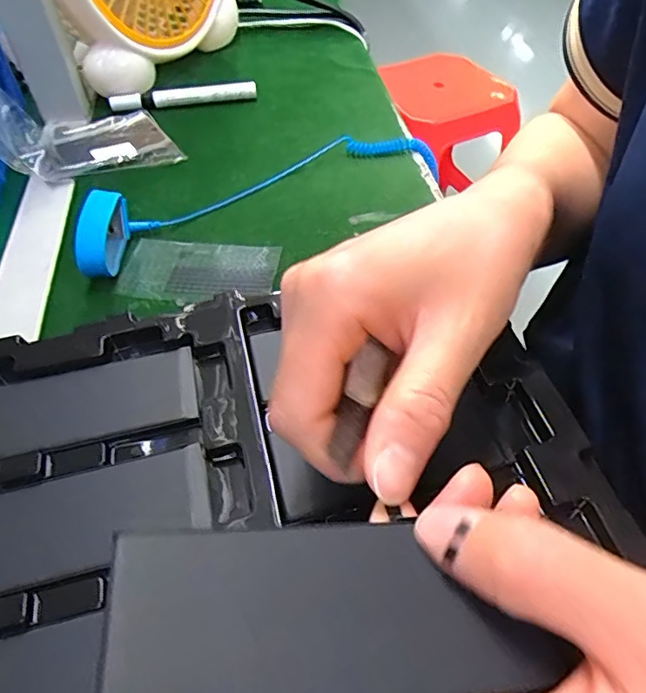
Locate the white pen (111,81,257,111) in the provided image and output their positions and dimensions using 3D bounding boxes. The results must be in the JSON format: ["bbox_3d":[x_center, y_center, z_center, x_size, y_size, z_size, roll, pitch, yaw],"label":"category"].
[{"bbox_3d":[-0.139,-0.250,0.532,0.142,0.021,0.017,-11,51,-8],"label":"white pen"}]

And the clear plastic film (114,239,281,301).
[{"bbox_3d":[-0.088,-0.055,0.377,0.107,0.006,0.056,3,50,4],"label":"clear plastic film"}]

